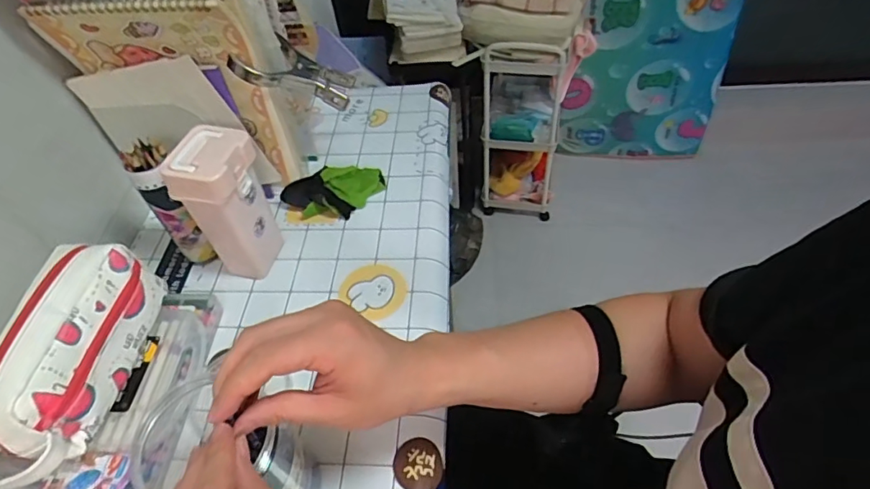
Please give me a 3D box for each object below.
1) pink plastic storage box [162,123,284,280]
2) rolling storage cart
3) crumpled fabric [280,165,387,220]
[{"bbox_3d":[-0.227,-0.037,0.586,0.065,0.176,0.077,8,51,10],"label":"pink plastic storage box"},{"bbox_3d":[0.247,-0.396,1.523,0.259,0.556,0.350,1,55,9],"label":"rolling storage cart"},{"bbox_3d":[-0.137,-0.072,0.698,0.140,0.036,0.075,-9,50,-5],"label":"crumpled fabric"}]

